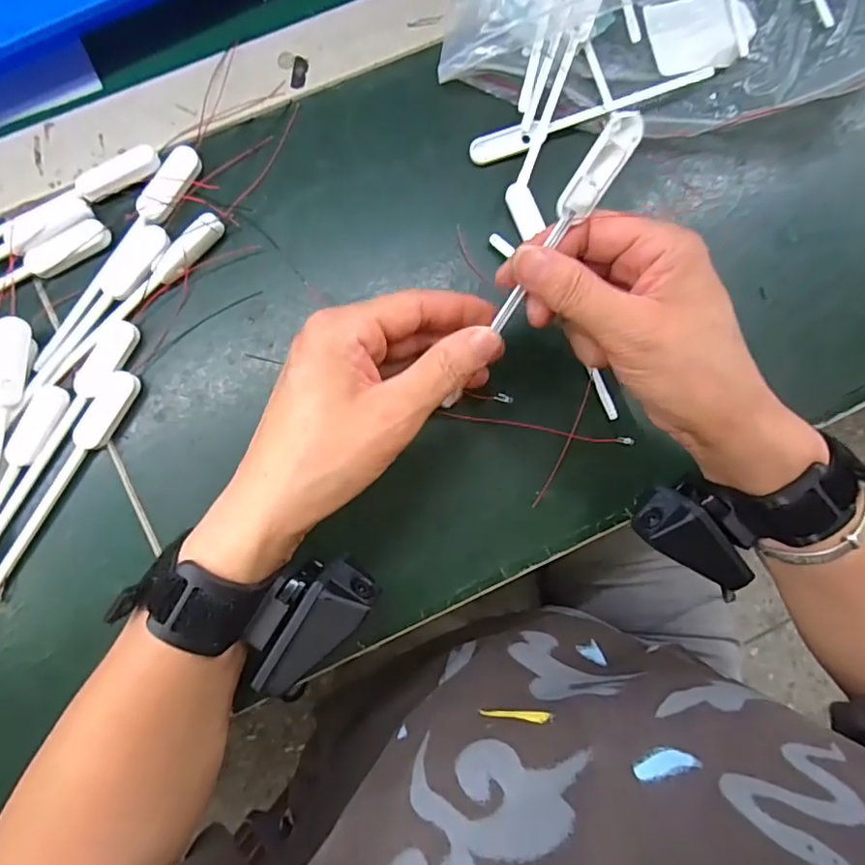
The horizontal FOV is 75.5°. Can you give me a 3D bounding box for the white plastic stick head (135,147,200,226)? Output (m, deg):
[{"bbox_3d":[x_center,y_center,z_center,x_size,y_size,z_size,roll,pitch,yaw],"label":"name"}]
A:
[{"bbox_3d":[-0.144,-0.135,0.306,0.018,0.007,0.047,28,86,-3],"label":"white plastic stick head"}]

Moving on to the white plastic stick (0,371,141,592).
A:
[{"bbox_3d":[-0.198,0.031,0.296,0.015,0.005,0.142,29,86,-3],"label":"white plastic stick"}]

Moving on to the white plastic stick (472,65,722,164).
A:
[{"bbox_3d":[0.093,-0.182,0.321,0.145,0.010,0.017,-17,89,-5],"label":"white plastic stick"}]

